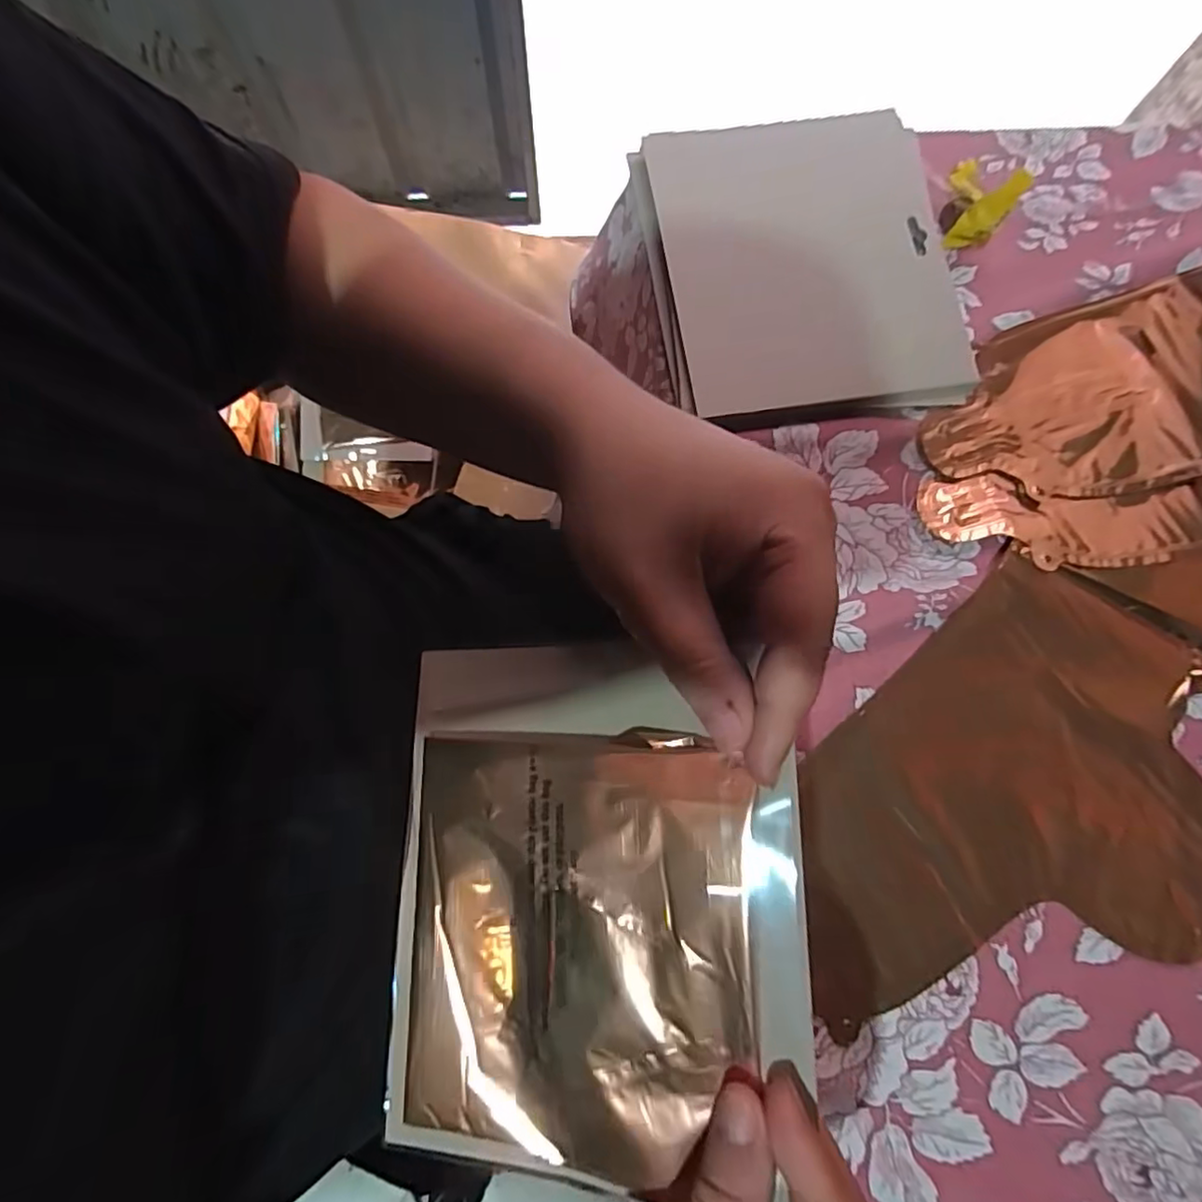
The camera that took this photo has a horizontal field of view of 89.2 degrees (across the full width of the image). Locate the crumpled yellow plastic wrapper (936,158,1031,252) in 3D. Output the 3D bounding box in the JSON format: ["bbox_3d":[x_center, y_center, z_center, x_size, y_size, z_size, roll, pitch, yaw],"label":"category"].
[{"bbox_3d":[0.230,-0.248,0.368,0.026,0.047,0.052,8,78,2],"label":"crumpled yellow plastic wrapper"}]

